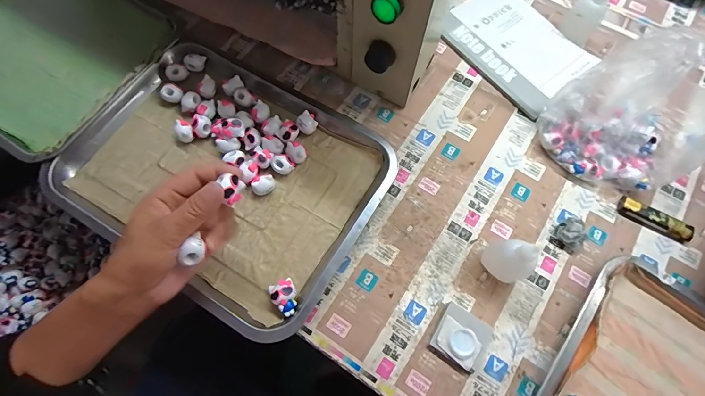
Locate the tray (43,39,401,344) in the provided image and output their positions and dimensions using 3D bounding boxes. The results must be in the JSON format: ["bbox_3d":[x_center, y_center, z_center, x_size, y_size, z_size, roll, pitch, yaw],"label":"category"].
[{"bbox_3d":[-0.146,-0.032,0.416,0.341,0.035,0.262,30,73,10],"label":"tray"}]

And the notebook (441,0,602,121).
[{"bbox_3d":[0.225,-0.216,0.487,0.141,0.007,0.189,-38,75,-13],"label":"notebook"}]

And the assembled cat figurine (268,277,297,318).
[{"bbox_3d":[-0.067,0.100,0.356,0.024,0.017,0.035,-27,73,-10],"label":"assembled cat figurine"}]

